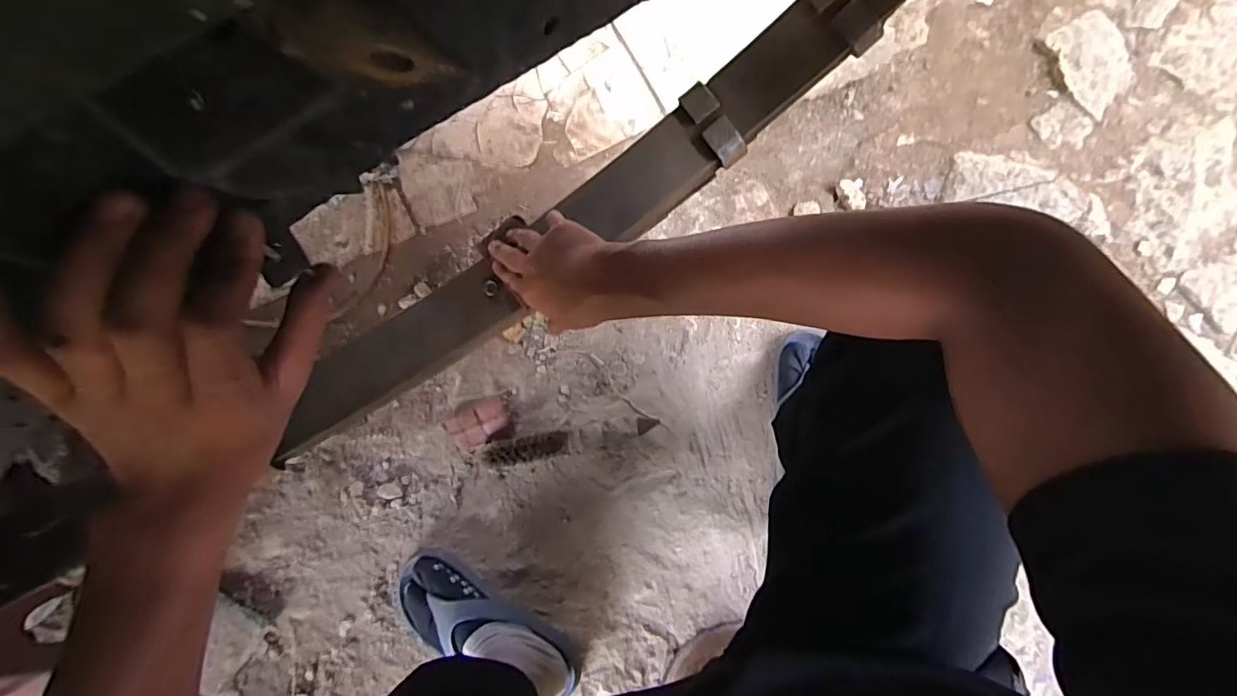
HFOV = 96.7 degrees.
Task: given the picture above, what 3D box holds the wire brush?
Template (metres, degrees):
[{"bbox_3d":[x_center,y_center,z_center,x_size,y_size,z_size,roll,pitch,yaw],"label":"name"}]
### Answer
[{"bbox_3d":[-0.061,0.120,0.708,0.215,0.055,0.031,-11,78,-1],"label":"wire brush"}]

